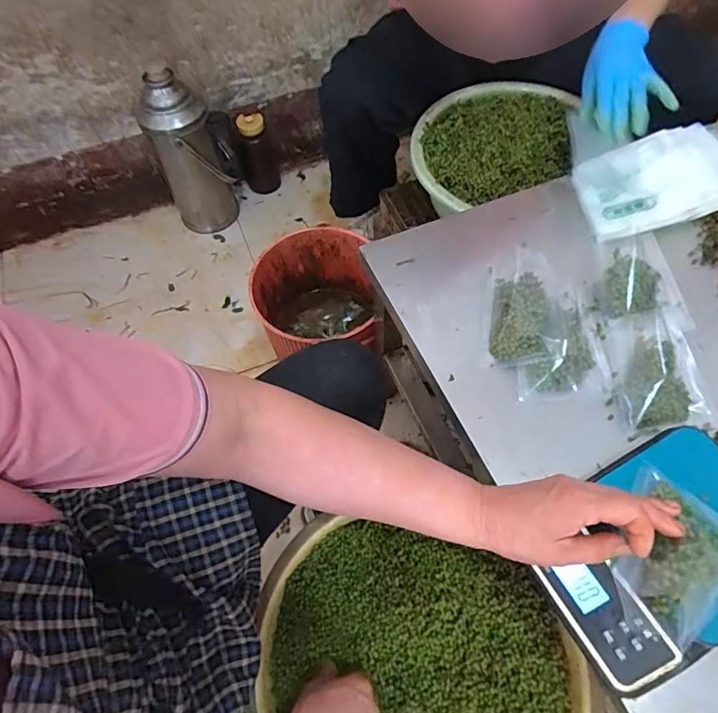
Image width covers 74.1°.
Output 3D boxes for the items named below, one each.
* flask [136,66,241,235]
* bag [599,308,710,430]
[{"bbox_3d":[-0.400,-0.476,1.121,0.153,0.367,0.152,-25,63,-12],"label":"flask"},{"bbox_3d":[0.339,0.011,0.539,0.091,0.025,0.137,-3,61,0],"label":"bag"}]

